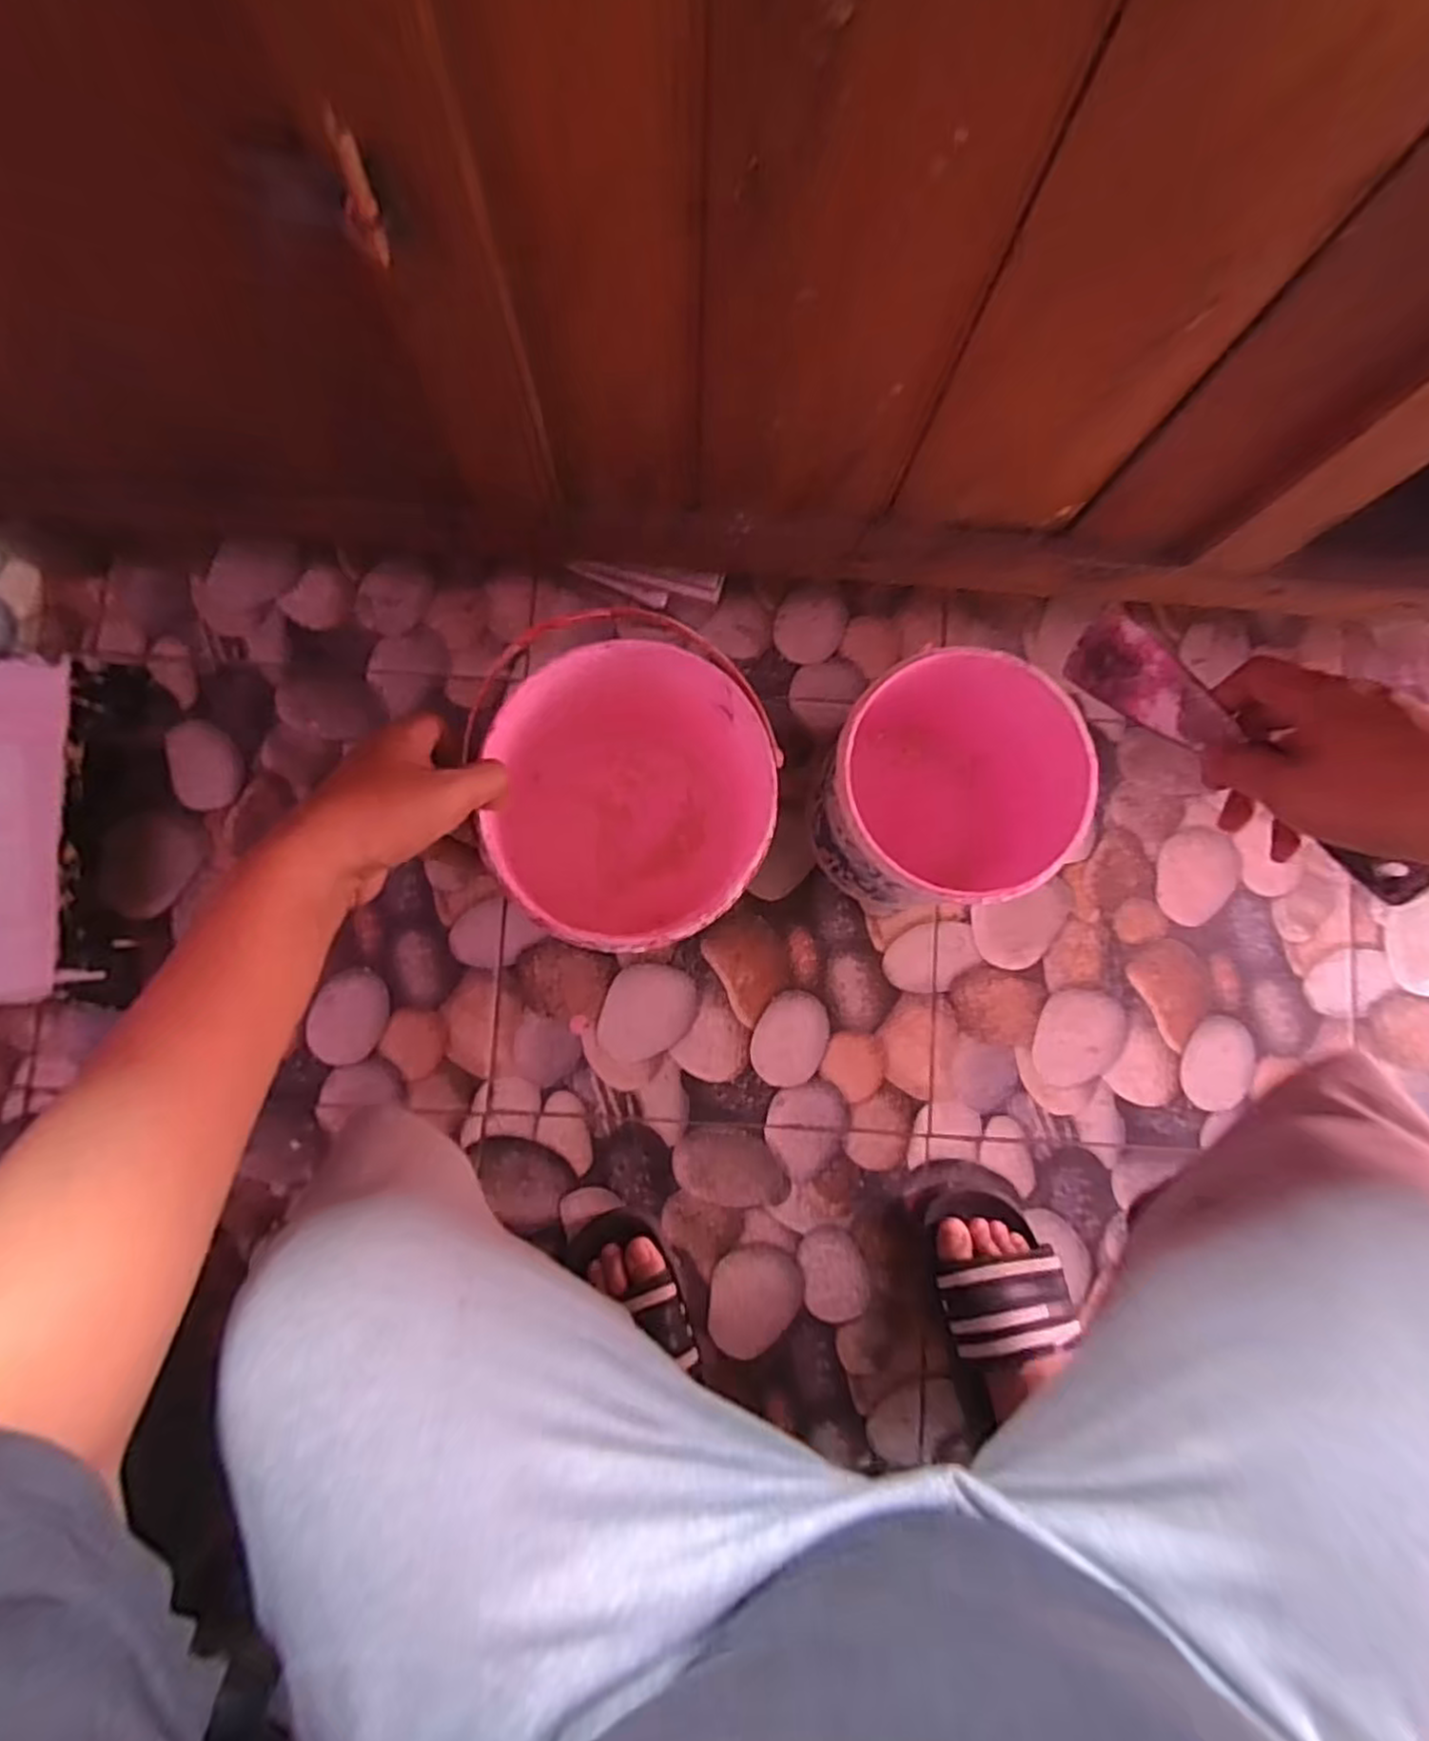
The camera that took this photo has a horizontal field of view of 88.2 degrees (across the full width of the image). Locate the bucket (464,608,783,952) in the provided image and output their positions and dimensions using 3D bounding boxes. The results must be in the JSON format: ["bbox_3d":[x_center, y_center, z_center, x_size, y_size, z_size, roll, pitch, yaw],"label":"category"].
[{"bbox_3d":[-0.062,-0.047,0.509,0.188,0.192,0.193,0,86,-2],"label":"bucket"}]

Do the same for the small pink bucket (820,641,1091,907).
[{"bbox_3d":[0.175,-0.057,0.600,0.178,0.185,0.171,0,86,-2],"label":"small pink bucket"}]

